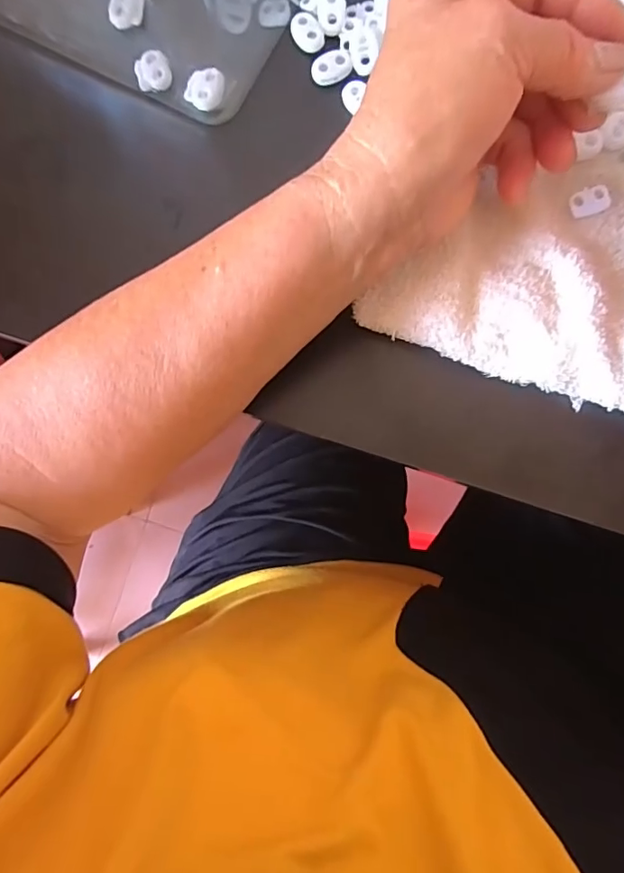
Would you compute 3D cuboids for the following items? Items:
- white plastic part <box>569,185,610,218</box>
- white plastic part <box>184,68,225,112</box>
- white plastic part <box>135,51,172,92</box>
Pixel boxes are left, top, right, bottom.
[{"bbox_3d":[0.137,-0.116,0.253,0.020,0.004,0.013,-19,83,2],"label":"white plastic part"},{"bbox_3d":[-0.059,-0.191,0.287,0.019,0.006,0.023,14,85,6],"label":"white plastic part"},{"bbox_3d":[-0.089,-0.203,0.289,0.019,0.010,0.015,-21,83,2],"label":"white plastic part"}]

